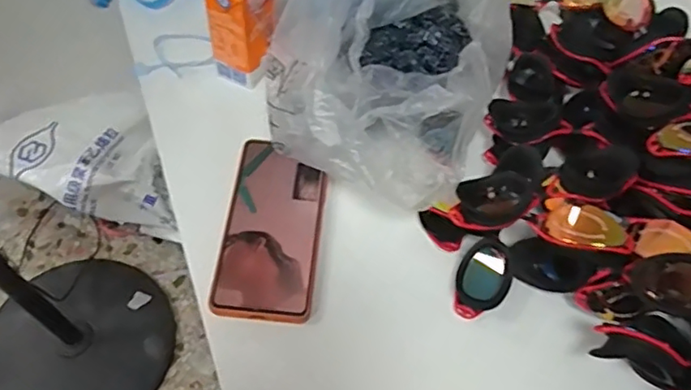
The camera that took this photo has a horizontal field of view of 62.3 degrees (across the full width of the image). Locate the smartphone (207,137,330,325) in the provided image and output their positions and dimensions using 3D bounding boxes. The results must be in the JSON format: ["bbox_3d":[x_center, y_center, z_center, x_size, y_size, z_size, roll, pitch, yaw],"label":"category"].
[{"bbox_3d":[-0.058,0.025,0.469,0.077,0.008,0.158,7,57,1],"label":"smartphone"}]

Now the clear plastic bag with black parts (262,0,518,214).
[{"bbox_3d":[0.034,-0.117,0.490,0.184,0.137,0.262,2,57,-3],"label":"clear plastic bag with black parts"}]

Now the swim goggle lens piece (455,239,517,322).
[{"bbox_3d":[0.109,0.066,0.451,0.040,0.018,0.064,30,61,15],"label":"swim goggle lens piece"}]

